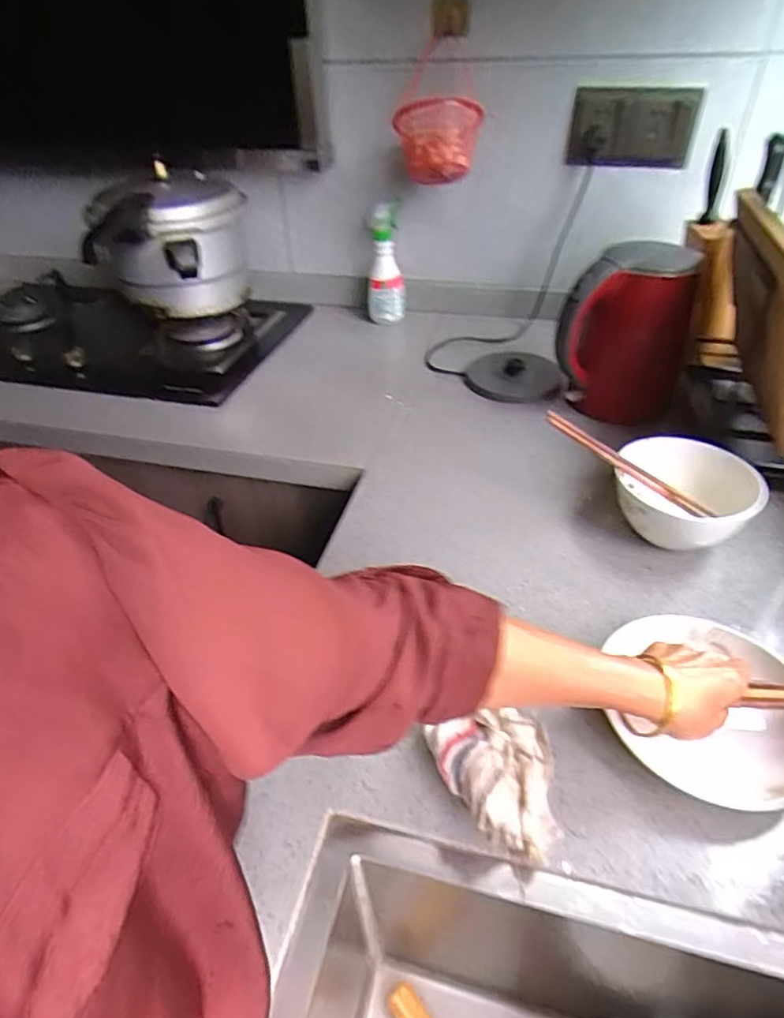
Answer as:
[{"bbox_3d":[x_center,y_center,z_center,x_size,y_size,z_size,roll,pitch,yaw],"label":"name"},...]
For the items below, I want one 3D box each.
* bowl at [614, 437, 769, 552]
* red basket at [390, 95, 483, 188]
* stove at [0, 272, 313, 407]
[{"bbox_3d":[0.341,-0.009,0.696,0.146,0.084,0.146,11,42,17],"label":"bowl"},{"bbox_3d":[0.081,-0.649,1.050,0.146,0.125,0.158,0,40,4],"label":"red basket"},{"bbox_3d":[-0.607,-0.385,1.235,0.727,0.069,0.453,8,41,13],"label":"stove"}]

